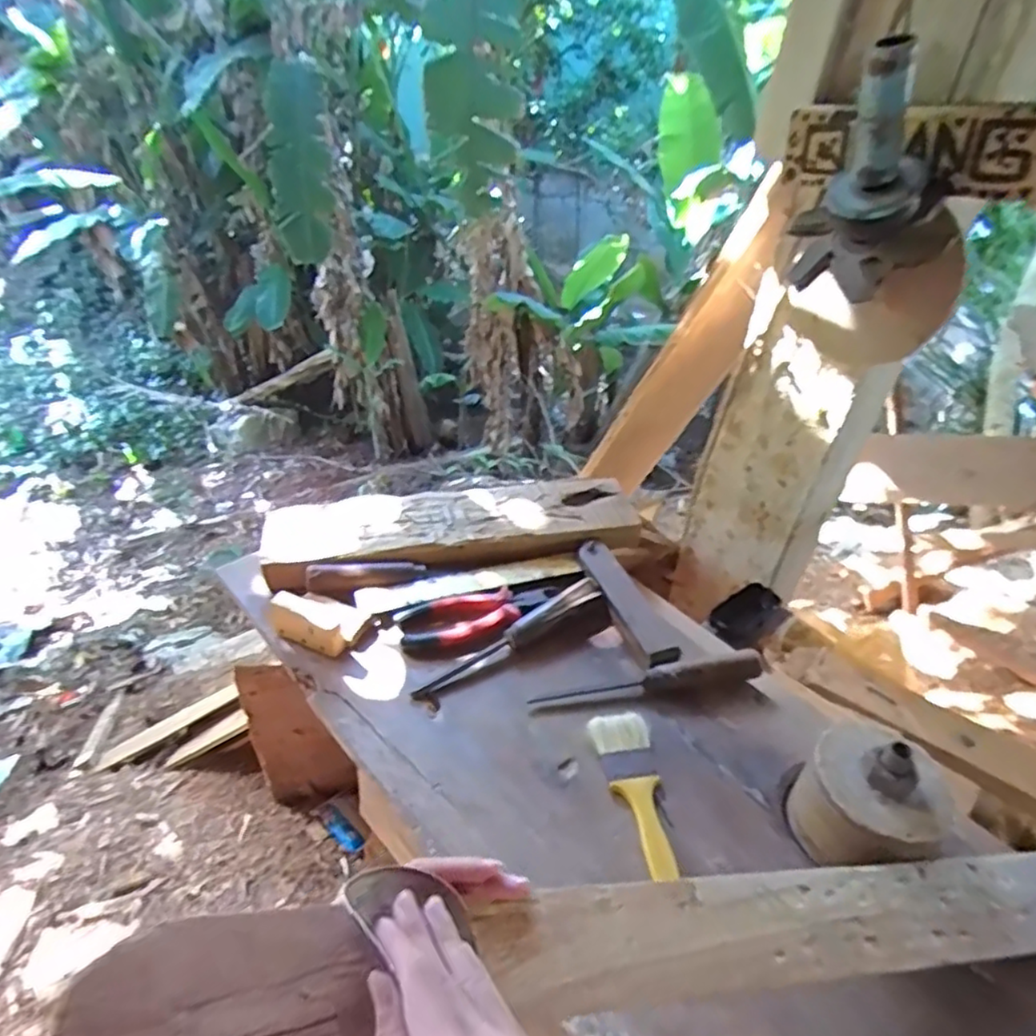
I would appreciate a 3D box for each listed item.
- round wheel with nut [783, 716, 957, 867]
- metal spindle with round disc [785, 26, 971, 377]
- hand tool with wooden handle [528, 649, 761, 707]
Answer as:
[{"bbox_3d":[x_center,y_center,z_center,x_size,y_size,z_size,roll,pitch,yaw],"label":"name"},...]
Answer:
[{"bbox_3d":[0.282,0.226,0.517,0.096,0.099,0.103,-9,41,-17],"label":"round wheel with nut"},{"bbox_3d":[0.322,-0.269,0.594,0.096,0.288,0.137,-30,46,-5],"label":"metal spindle with round disc"},{"bbox_3d":[0.133,0.160,0.645,0.237,0.037,0.023,-4,39,-11],"label":"hand tool with wooden handle"}]

